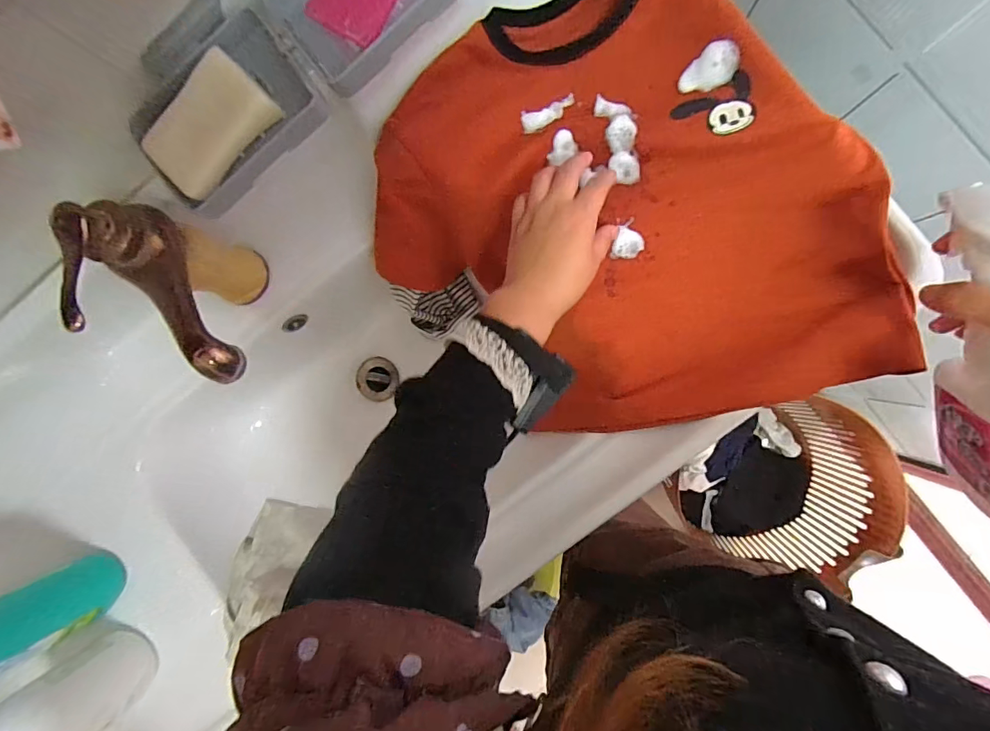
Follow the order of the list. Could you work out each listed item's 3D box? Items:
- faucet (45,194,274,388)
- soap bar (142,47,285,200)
[{"bbox_3d":[-0.242,-0.047,0.391,0.050,0.195,0.145,-33,88,7],"label":"faucet"},{"bbox_3d":[-0.198,-0.165,0.319,0.052,0.023,0.088,38,93,-14],"label":"soap bar"}]

